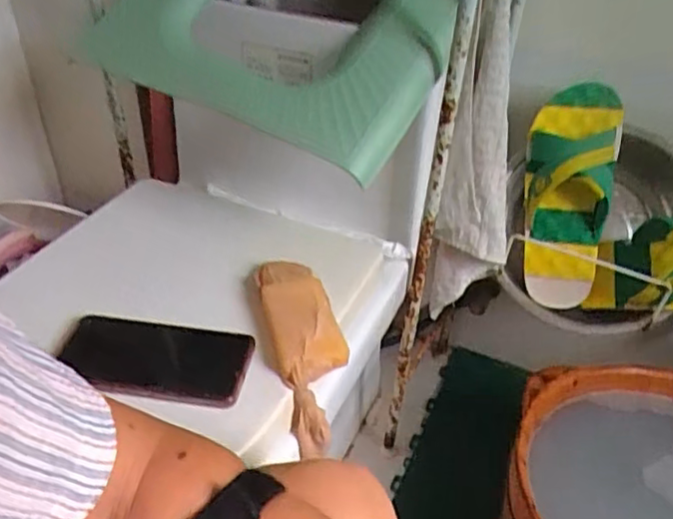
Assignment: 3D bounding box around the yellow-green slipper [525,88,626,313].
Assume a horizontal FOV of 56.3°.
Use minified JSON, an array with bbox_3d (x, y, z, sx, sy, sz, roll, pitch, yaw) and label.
[{"bbox_3d":[0.287,-0.071,0.760,0.106,0.267,0.083,0,17,-5],"label":"yellow-green slipper"}]

